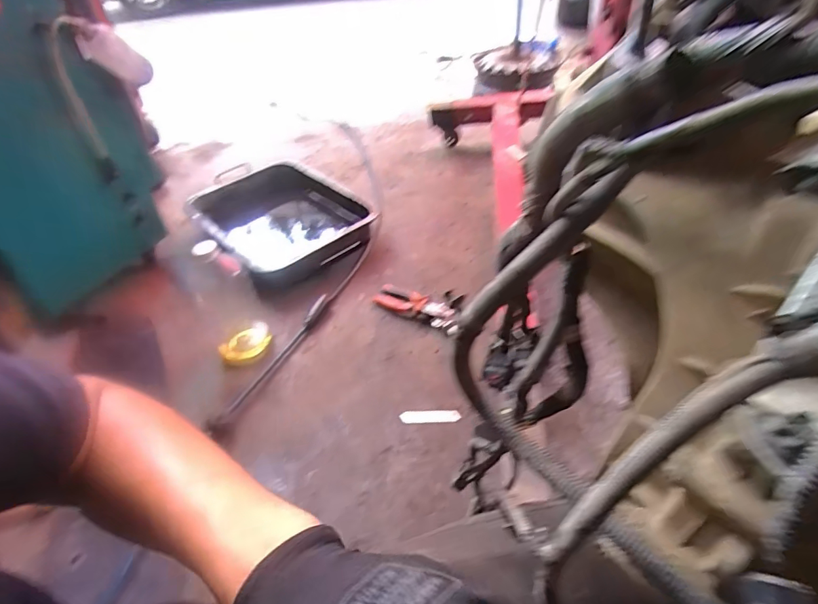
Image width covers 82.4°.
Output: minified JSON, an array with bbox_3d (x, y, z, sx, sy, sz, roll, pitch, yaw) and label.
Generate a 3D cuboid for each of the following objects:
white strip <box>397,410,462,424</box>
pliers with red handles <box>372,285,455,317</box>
[{"bbox_3d":[0.040,0.217,0.883,0.111,0.004,0.027,-2,50,2],"label":"white strip"},{"bbox_3d":[0.000,0.002,1.083,0.173,0.045,0.068,20,49,26],"label":"pliers with red handles"}]

